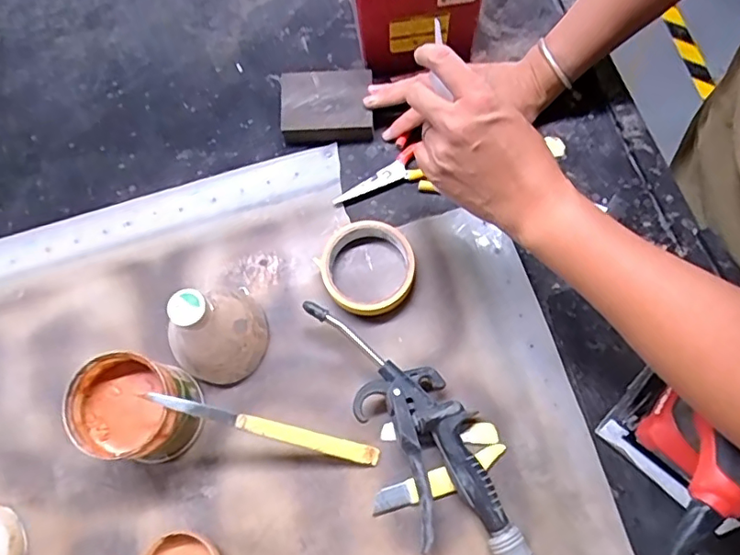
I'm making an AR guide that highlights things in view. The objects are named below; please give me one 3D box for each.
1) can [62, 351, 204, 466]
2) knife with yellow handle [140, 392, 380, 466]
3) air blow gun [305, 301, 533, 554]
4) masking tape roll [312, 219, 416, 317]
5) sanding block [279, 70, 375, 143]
[{"bbox_3d":[-0.204,0.117,0.502,0.092,0.088,0.084,0,74,1],"label":"can"},{"bbox_3d":[-0.086,0.129,0.483,0.204,0.009,0.018,21,74,-18],"label":"knife with yellow handle"},{"bbox_3d":[0.052,0.150,0.500,0.088,0.039,0.322,-26,75,-6],"label":"air blow gun"},{"bbox_3d":[-0.002,-0.009,0.551,0.088,0.030,0.088,0,74,1],"label":"masking tape roll"},{"bbox_3d":[-0.047,-0.189,0.616,0.096,0.033,0.078,-3,74,1],"label":"sanding block"}]

